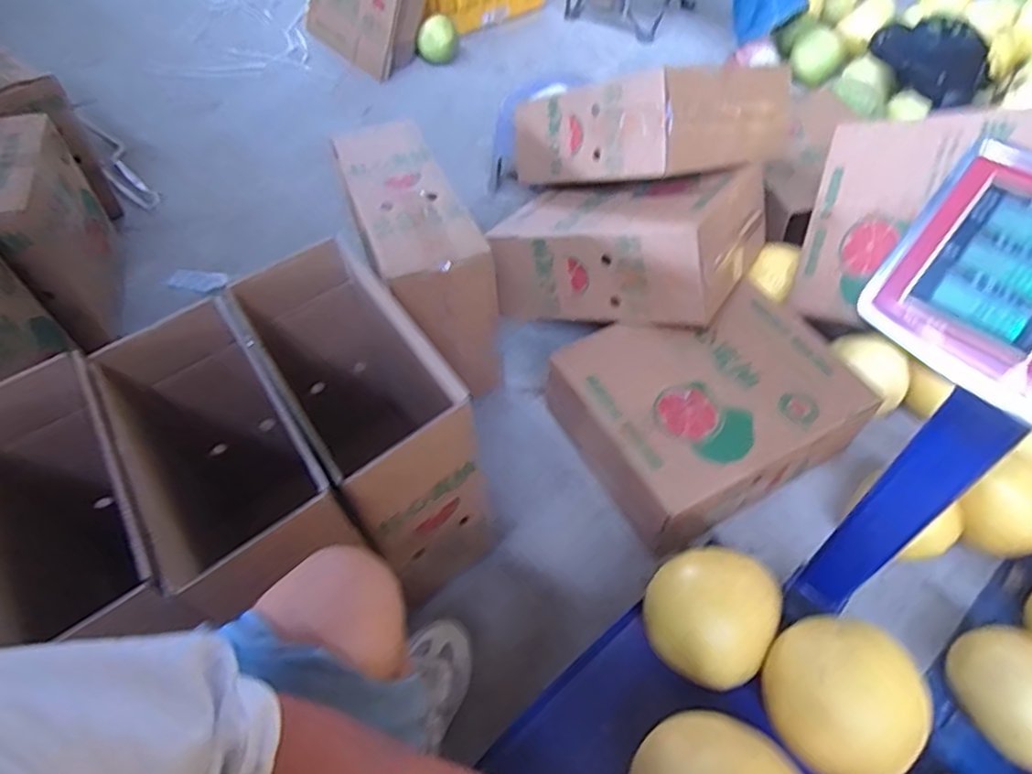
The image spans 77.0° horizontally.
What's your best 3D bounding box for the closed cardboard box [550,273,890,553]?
[{"bbox_3d":[0.301,0.024,1.024,0.404,0.138,0.315,-23,54,-16],"label":"closed cardboard box"}]

